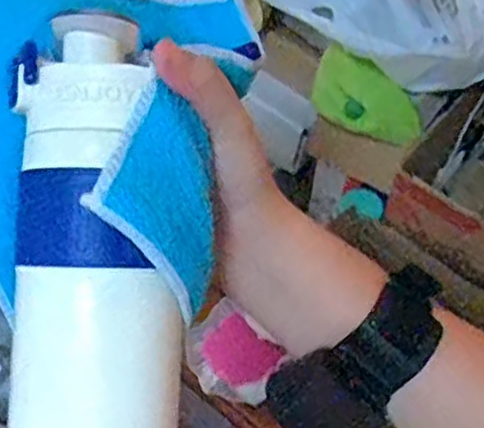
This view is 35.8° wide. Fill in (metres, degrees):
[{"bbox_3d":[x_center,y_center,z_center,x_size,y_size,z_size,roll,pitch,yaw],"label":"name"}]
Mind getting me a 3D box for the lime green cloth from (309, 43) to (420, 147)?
[{"bbox_3d":[0.110,-0.100,0.653,0.100,0.063,0.012,28,31,7],"label":"lime green cloth"}]

